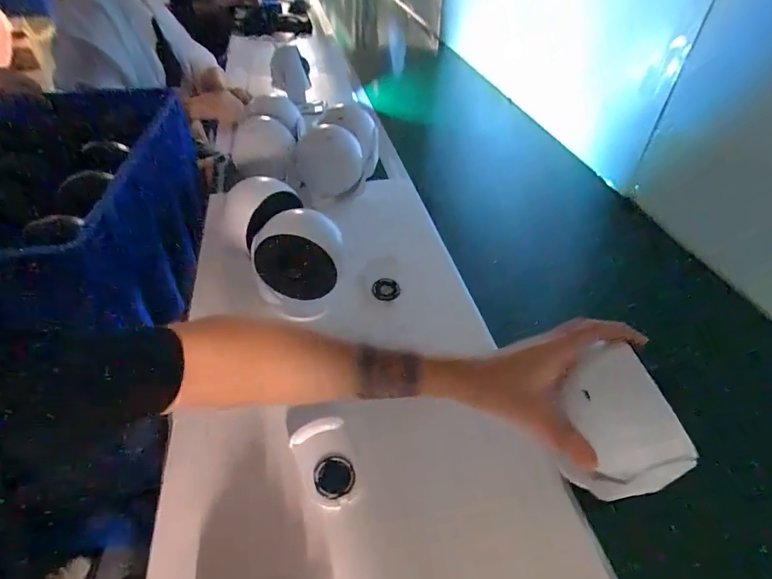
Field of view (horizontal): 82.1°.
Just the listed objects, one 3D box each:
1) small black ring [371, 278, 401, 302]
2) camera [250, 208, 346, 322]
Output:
[{"bbox_3d":[0.001,0.000,0.634,0.039,0.014,0.037,2,42,-2],"label":"small black ring"},{"bbox_3d":[-0.108,-0.046,0.561,0.101,0.093,0.072,1,42,-3],"label":"camera"}]

